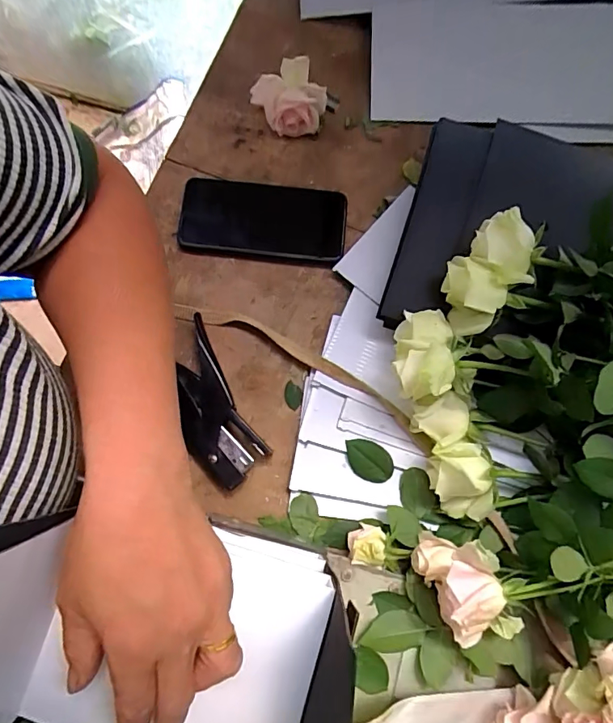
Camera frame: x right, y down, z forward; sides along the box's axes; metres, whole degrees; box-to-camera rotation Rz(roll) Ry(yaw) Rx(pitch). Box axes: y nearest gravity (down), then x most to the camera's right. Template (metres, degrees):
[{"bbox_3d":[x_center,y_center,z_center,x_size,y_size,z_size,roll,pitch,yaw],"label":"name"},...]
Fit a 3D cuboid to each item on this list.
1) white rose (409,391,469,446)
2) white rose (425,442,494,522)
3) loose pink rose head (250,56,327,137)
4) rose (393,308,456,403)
[{"bbox_3d":[0.113,0.051,0.400,0.045,0.036,0.037,-20,79,-6],"label":"white rose"},{"bbox_3d":[0.127,0.097,0.384,0.047,0.040,0.063,-4,77,-3],"label":"white rose"},{"bbox_3d":[-0.015,-0.266,0.477,0.058,0.042,0.069,-39,81,-10],"label":"loose pink rose head"},{"bbox_3d":[0.092,-0.007,0.369,0.044,0.056,0.078,10,78,0],"label":"rose"}]

